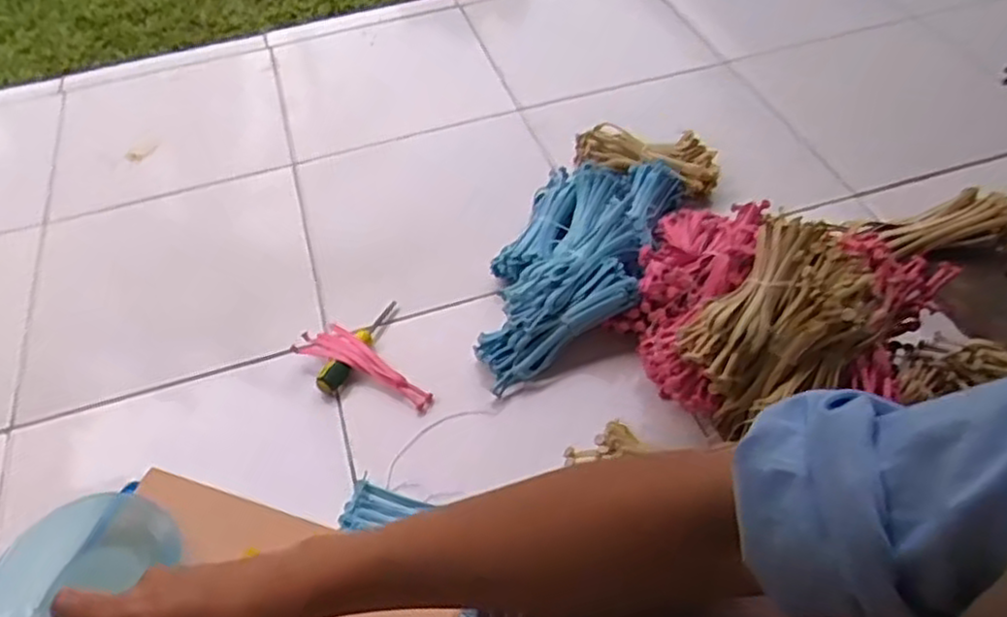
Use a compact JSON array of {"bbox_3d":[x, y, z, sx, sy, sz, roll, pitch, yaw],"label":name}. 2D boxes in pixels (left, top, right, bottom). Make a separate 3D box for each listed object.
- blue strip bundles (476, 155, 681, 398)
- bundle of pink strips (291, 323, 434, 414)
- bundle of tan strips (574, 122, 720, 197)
[{"bbox_3d":[0.098,-0.065,0.986,0.200,0.121,0.387,14,53,15],"label":"blue strip bundles"},{"bbox_3d":[-0.170,0.069,0.930,0.196,0.028,0.054,20,55,19],"label":"bundle of pink strips"},{"bbox_3d":[0.212,-0.230,1.110,0.224,0.055,0.066,12,52,14],"label":"bundle of tan strips"}]

